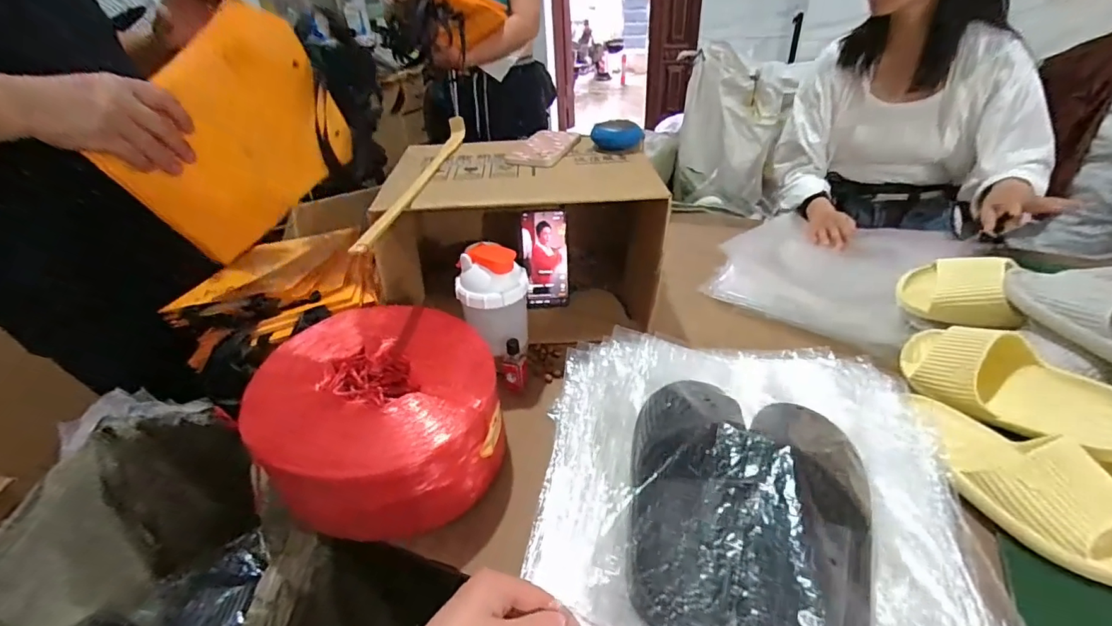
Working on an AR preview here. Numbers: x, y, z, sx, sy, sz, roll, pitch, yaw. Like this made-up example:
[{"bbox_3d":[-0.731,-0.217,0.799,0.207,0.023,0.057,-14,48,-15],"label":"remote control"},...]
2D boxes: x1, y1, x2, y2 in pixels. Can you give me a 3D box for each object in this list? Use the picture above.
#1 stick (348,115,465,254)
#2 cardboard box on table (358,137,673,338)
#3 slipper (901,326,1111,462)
[{"bbox_3d":[-0.191,-0.206,0.700,0.028,0.031,0.487,-2,35,4],"label":"stick"},{"bbox_3d":[-0.050,-0.123,0.797,0.405,0.242,0.264,-3,35,2],"label":"cardboard box on table"},{"bbox_3d":[0.543,0.087,0.582,0.102,0.064,0.248,-57,38,4],"label":"slipper"}]

